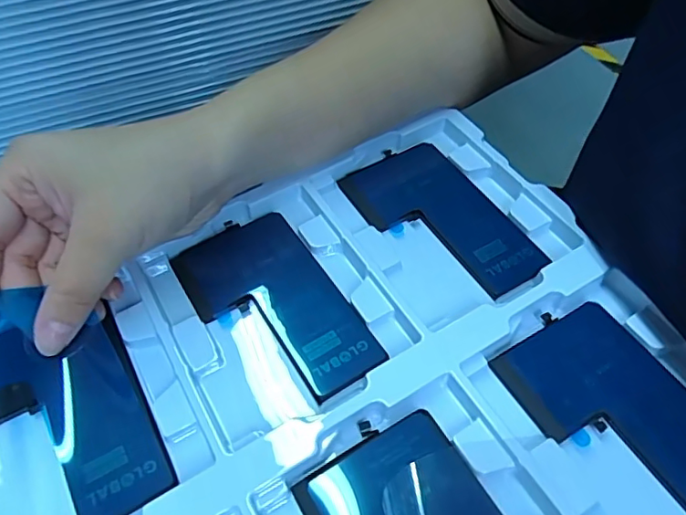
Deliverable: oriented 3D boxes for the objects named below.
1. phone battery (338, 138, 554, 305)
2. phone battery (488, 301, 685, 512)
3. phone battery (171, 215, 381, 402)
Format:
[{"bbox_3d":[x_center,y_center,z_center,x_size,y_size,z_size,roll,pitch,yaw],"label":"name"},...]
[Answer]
[{"bbox_3d":[0.053,-0.023,0.298,0.062,0.006,0.111,-30,56,-20],"label":"phone battery"},{"bbox_3d":[0.122,0.071,0.229,0.062,0.009,0.109,-26,54,-17],"label":"phone battery"},{"bbox_3d":[-0.035,0.023,0.272,0.063,0.007,0.113,-30,55,-20],"label":"phone battery"}]

